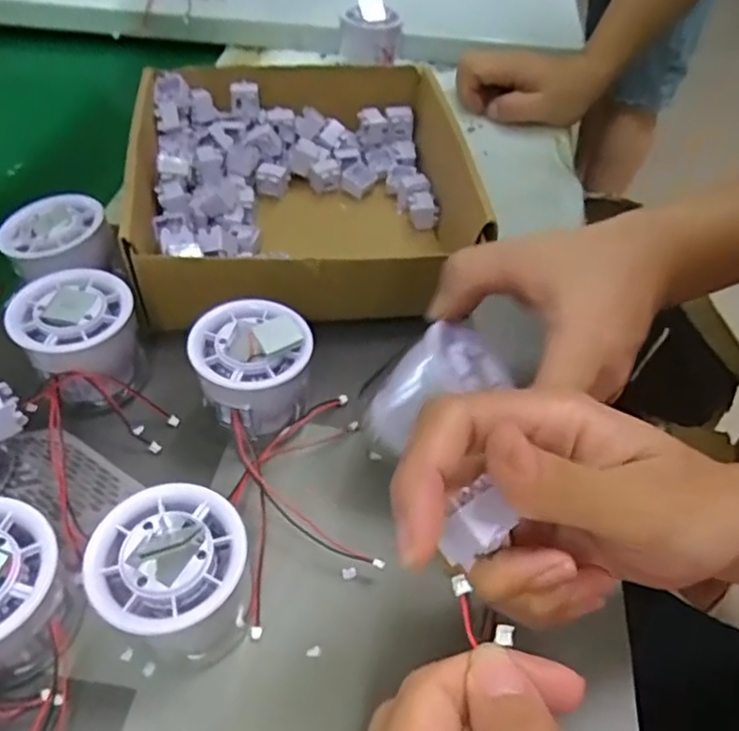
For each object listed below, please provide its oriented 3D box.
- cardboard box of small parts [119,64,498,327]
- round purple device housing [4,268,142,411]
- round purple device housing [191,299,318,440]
[{"bbox_3d":[-0.042,-0.115,0.429,0.201,0.069,0.204,-6,49,-8],"label":"cardboard box of small parts"},{"bbox_3d":[-0.144,-0.009,0.339,0.054,0.056,0.060,-18,51,-18],"label":"round purple device housing"},{"bbox_3d":[-0.057,0.005,0.333,0.055,0.054,0.056,1,48,-1],"label":"round purple device housing"}]

